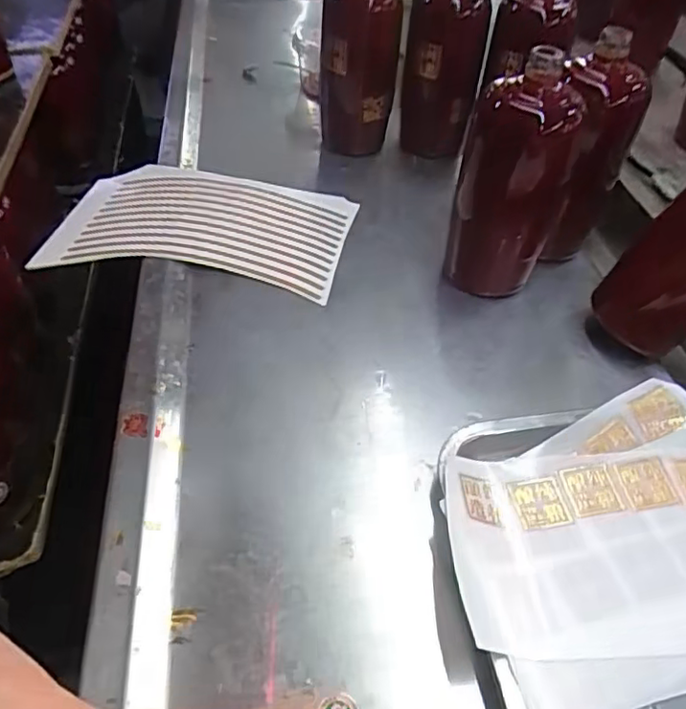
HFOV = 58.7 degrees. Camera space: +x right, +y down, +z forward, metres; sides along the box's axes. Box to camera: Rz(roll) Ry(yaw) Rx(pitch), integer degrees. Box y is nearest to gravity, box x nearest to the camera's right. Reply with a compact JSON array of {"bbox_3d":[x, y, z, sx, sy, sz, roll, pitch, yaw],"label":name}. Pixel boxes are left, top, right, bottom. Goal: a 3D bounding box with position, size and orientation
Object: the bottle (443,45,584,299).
[{"bbox_3d":[0.135,-0.138,0.495,0.084,0.168,0.065,15,48,13],"label":"bottle"}]

